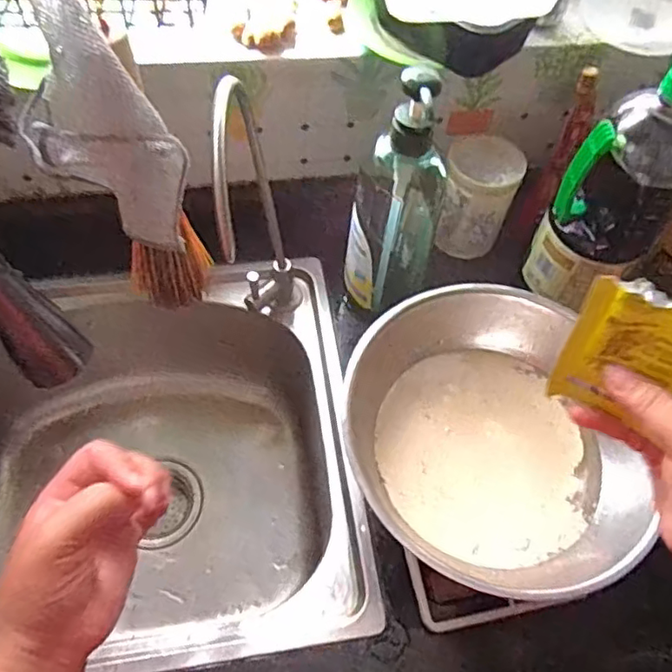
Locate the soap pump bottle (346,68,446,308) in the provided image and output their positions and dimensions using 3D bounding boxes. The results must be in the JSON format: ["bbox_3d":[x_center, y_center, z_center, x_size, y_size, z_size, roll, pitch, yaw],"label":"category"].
[{"bbox_3d":[0.057,-0.114,0.567,0.085,0.267,0.056,12,58,3],"label":"soap pump bottle"}]

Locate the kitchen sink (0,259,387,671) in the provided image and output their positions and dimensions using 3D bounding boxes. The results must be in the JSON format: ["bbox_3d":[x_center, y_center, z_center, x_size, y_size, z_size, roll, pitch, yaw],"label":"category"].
[{"bbox_3d":[-0.219,0.167,0.654,0.455,0.242,0.371,-7,59,-9],"label":"kitchen sink"}]

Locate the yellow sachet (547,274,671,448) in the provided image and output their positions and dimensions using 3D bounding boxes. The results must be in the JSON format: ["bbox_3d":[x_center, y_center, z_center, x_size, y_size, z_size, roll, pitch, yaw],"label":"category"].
[{"bbox_3d":[0.172,0.013,0.314,0.097,0.076,0.015,18,37,17],"label":"yellow sachet"}]

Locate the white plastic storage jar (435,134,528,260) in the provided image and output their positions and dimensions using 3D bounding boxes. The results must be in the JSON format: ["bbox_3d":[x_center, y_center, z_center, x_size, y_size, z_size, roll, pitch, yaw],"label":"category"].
[{"bbox_3d":[0.160,-0.153,0.706,0.079,0.135,0.076,2,58,-3],"label":"white plastic storage jar"}]

